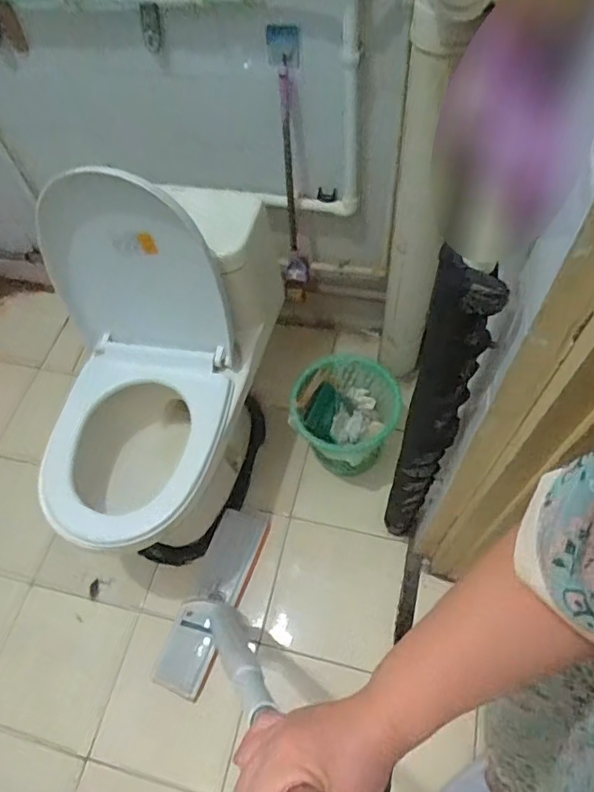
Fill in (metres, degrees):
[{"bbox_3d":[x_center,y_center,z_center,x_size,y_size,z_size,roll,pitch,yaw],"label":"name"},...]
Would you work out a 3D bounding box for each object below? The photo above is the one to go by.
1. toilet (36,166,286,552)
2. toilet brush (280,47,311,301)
[{"bbox_3d":[-0.291,-0.071,1.144,0.358,0.771,0.780,10,61,10],"label":"toilet"},{"bbox_3d":[-0.012,-0.445,1.216,0.065,0.573,0.071,1,60,5],"label":"toilet brush"}]

